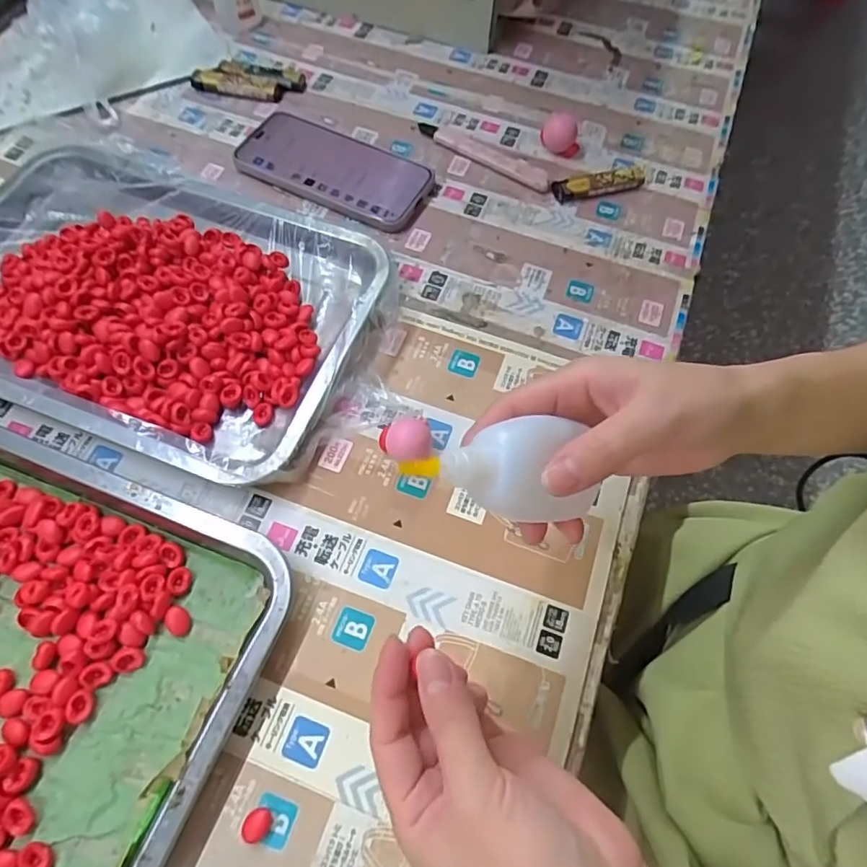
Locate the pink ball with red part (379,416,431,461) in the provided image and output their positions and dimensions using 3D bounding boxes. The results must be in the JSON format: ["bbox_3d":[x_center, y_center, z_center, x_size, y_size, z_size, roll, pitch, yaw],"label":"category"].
[{"bbox_3d":[-0.019,0.007,0.352,0.031,0.024,0.029,1,62,-2],"label":"pink ball with red part"}]

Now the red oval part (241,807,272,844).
[{"bbox_3d":[-0.086,0.189,0.269,0.012,0.004,0.015,28,64,11],"label":"red oval part"}]

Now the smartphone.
[{"bbox_3d":[-0.082,-0.224,0.468,0.164,0.013,0.080,24,64,10],"label":"smartphone"}]

